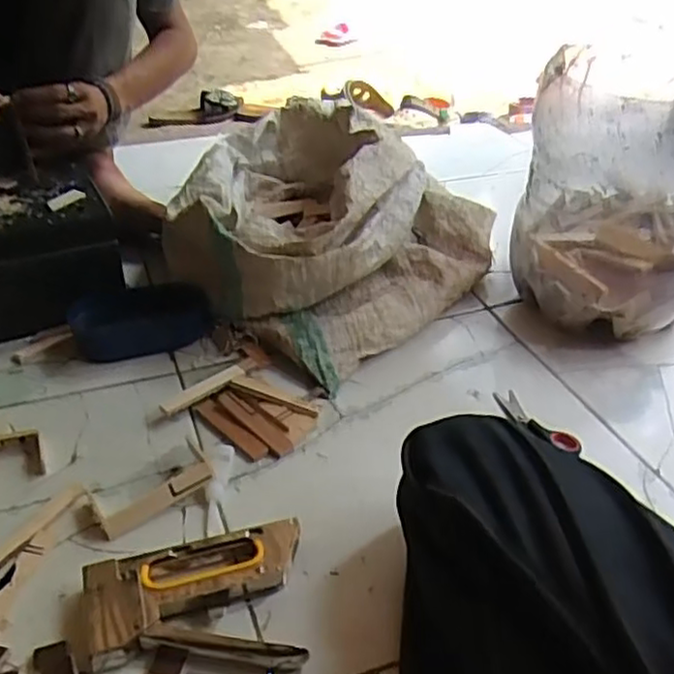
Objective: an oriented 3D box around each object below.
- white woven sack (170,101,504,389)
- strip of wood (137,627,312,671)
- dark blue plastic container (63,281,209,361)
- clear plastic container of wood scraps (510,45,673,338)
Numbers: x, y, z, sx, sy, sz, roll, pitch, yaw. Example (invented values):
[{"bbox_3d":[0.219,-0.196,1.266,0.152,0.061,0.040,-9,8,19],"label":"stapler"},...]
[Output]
[{"bbox_3d":[-0.033,-0.162,0.942,0.421,0.180,0.396,22,39,28],"label":"white woven sack"},{"bbox_3d":[-0.081,0.222,0.501,0.116,0.020,0.010,5,34,5],"label":"strip of wood"},{"bbox_3d":[-0.229,-0.019,0.829,0.154,0.054,0.070,-15,37,-22],"label":"dark blue plastic container"},{"bbox_3d":[0.336,-0.168,0.827,0.229,0.250,0.224,11,35,15],"label":"clear plastic container of wood scraps"}]

